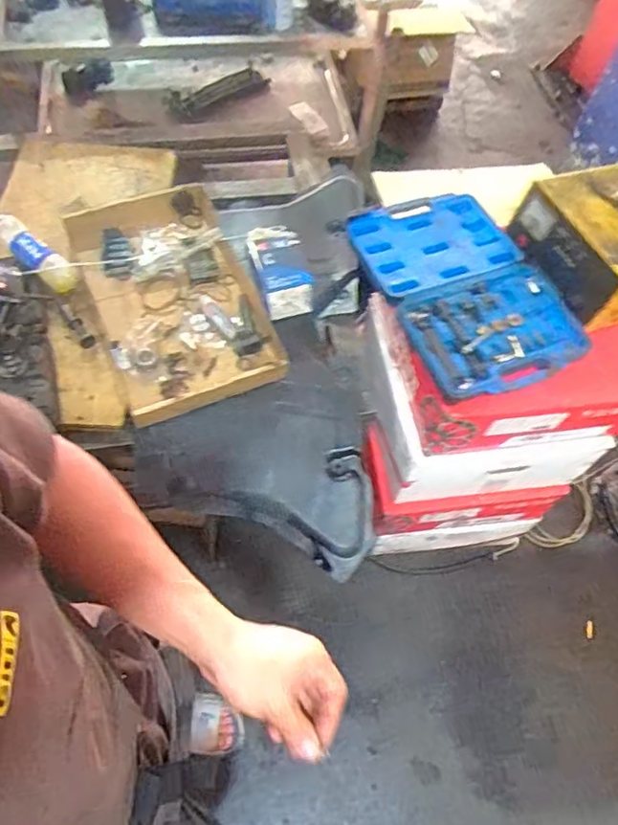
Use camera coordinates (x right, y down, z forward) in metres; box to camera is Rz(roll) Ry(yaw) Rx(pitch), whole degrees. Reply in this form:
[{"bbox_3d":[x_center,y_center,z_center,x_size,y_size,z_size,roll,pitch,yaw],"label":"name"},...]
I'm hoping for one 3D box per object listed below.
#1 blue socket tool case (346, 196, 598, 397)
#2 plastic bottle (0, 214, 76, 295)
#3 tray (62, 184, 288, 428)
[{"bbox_3d":[0.282,-0.231,1.071,0.278,0.036,0.442,-20,65,-14],"label":"blue socket tool case"},{"bbox_3d":[-0.594,-0.337,1.246,0.270,0.075,0.071,41,67,16],"label":"plastic bottle"},{"bbox_3d":[-0.290,-0.249,1.229,0.309,0.074,0.566,-20,65,-14],"label":"tray"}]

